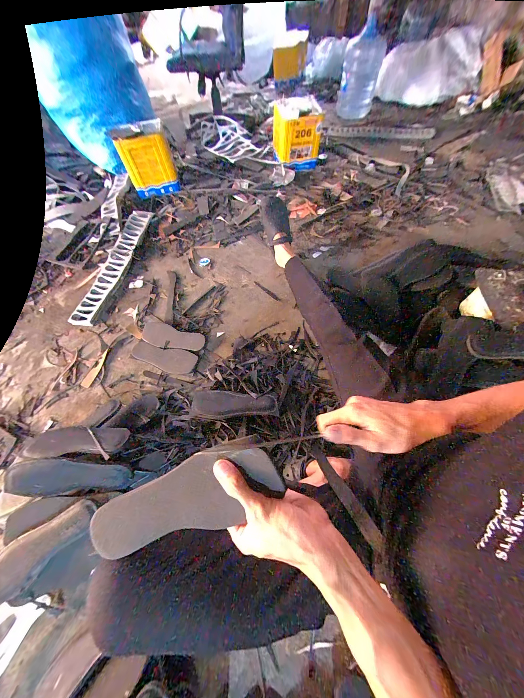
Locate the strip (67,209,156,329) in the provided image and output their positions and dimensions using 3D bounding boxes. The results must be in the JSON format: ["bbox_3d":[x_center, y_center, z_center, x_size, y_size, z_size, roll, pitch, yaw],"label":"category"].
[{"bbox_3d":[-0.653,-0.389,1.003,0.102,0.027,0.654,12,67,-3],"label":"strip"}]

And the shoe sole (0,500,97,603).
[{"bbox_3d":[-0.459,0.408,0.473,0.077,0.030,0.219,39,69,23],"label":"shoe sole"}]

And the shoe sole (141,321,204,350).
[{"bbox_3d":[-0.323,-0.042,0.801,0.235,0.025,0.084,13,62,7],"label":"shoe sole"}]

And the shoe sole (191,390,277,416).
[{"bbox_3d":[-0.080,0.164,0.653,0.238,0.018,0.085,6,46,-1],"label":"shoe sole"}]

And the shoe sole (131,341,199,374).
[{"bbox_3d":[-0.339,0.028,0.775,0.232,0.012,0.083,12,61,11],"label":"shoe sole"}]

